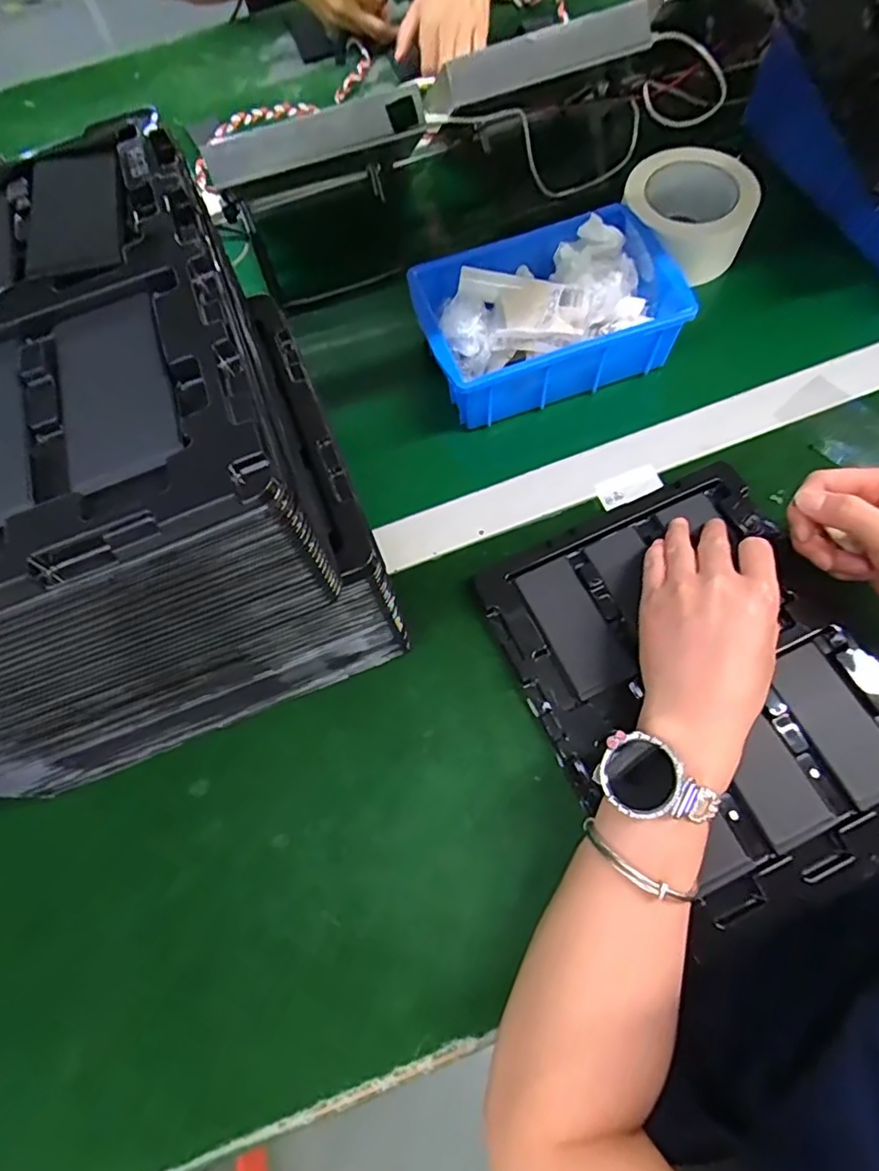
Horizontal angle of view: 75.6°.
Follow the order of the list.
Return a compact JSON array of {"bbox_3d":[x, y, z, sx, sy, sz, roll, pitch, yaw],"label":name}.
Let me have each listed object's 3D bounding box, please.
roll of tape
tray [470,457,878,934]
[{"bbox_3d":[0.220,-0.332,0.508,0.110,0.045,0.110,-1,69,3],"label":"roll of tape"},{"bbox_3d":[0.179,0.060,0.381,0.223,0.036,0.273,-26,74,-6],"label":"tray"}]

